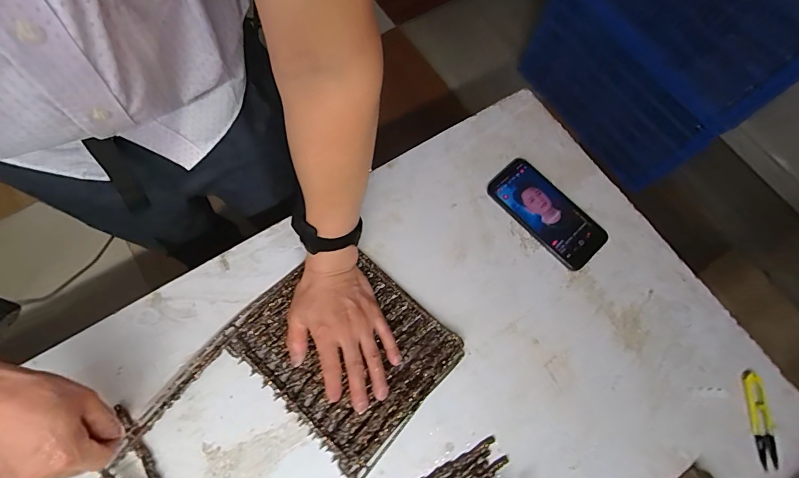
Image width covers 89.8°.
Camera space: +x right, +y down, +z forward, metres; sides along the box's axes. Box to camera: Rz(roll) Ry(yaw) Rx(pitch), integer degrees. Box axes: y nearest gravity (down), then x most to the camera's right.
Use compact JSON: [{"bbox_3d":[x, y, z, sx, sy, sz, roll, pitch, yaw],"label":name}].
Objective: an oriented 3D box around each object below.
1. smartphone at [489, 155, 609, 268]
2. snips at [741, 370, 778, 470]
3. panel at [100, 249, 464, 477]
[{"bbox_3d":[0.205,-0.037,0.564,0.078,0.016,0.169,-40,76,-15],"label":"smartphone"},{"bbox_3d":[0.440,0.217,0.485,0.027,0.006,0.107,3,70,-1],"label":"snips"},{"bbox_3d":[-0.119,0.190,0.456,0.242,0.025,0.365,42,74,12],"label":"panel"}]

